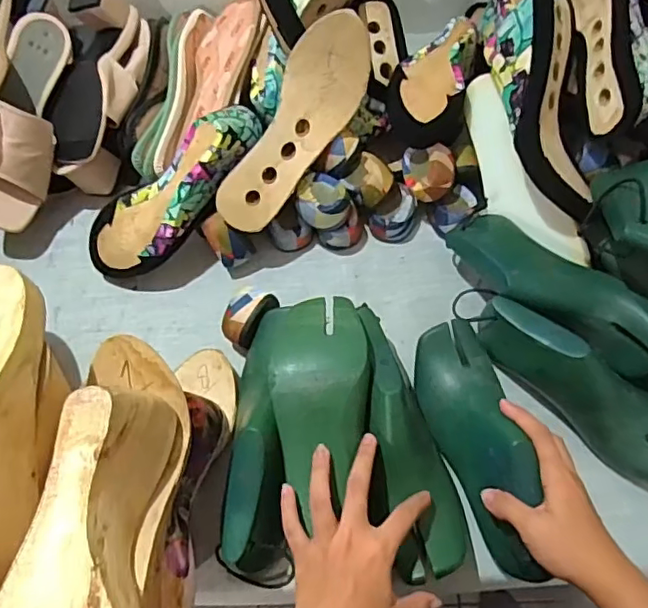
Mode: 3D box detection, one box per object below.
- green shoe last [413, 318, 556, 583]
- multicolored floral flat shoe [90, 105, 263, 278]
[{"bbox_3d":[0.141,0.116,0.503,0.082,0.084,0.223,-12,57,-2],"label":"green shoe last"},{"bbox_3d":[-0.161,-0.111,0.600,0.236,0.072,0.075,-42,65,12],"label":"multicolored floral flat shoe"}]

